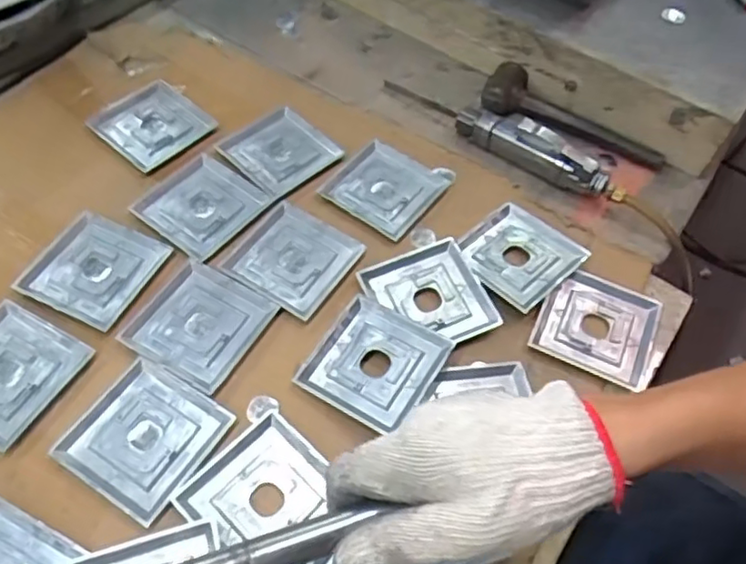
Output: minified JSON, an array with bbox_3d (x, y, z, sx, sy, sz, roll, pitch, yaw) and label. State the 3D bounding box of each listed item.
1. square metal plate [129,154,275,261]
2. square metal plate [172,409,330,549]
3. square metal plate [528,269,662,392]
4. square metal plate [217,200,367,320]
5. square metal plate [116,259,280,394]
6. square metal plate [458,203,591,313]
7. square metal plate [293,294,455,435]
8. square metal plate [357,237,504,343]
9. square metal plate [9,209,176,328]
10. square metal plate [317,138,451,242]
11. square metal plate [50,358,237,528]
[{"bbox_3d":[-0.150,-0.069,0.569,0.090,0.006,0.092,32,60,17],"label":"square metal plate"},{"bbox_3d":[-0.070,0.144,0.432,0.090,0.005,0.089,39,63,20],"label":"square metal plate"},{"bbox_3d":[0.182,0.033,0.523,0.091,0.005,0.087,22,58,11],"label":"square metal plate"},{"bbox_3d":[-0.067,-0.022,0.544,0.091,0.005,0.087,30,60,16],"label":"square metal plate"},{"bbox_3d":[-0.136,0.031,0.504,0.090,0.005,0.090,27,59,14],"label":"square metal plate"},{"bbox_3d":[0.124,-0.026,0.554,0.090,0.011,0.088,-37,66,-24],"label":"square metal plate"},{"bbox_3d":[0.001,0.060,0.487,0.089,0.014,0.089,29,60,15],"label":"square metal plate"},{"bbox_3d":[0.046,0.012,0.524,0.087,0.009,0.091,-18,59,-15],"label":"square metal plate"},{"bbox_3d":[-0.228,-0.012,0.527,0.090,0.006,0.089,23,58,12],"label":"square metal plate"},{"bbox_3d":[0.013,-0.088,0.593,0.092,0.013,0.090,32,60,17],"label":"square metal plate"},{"bbox_3d":[-0.160,0.107,0.452,0.090,0.005,0.090,29,59,15],"label":"square metal plate"}]

